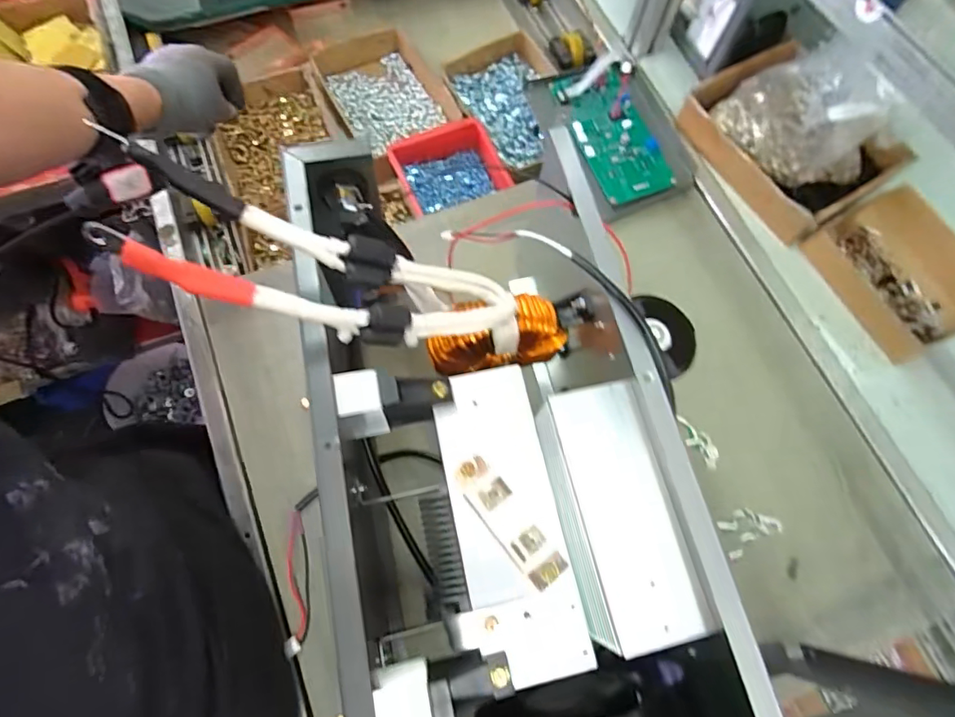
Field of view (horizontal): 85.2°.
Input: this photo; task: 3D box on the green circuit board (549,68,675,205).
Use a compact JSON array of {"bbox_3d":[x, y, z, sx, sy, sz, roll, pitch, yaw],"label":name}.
[{"bbox_3d":[0.167,-0.285,0.649,0.085,0.014,0.193,-17,75,-6],"label":"green circuit board"}]

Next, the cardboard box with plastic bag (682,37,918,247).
[{"bbox_3d":[0.374,-0.276,0.589,0.181,0.125,0.218,-34,77,-10],"label":"cardboard box with plastic bag"}]

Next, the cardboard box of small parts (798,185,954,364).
[{"bbox_3d":[0.471,-0.096,0.579,0.127,0.043,0.173,-31,77,-10],"label":"cardboard box of small parts"}]

